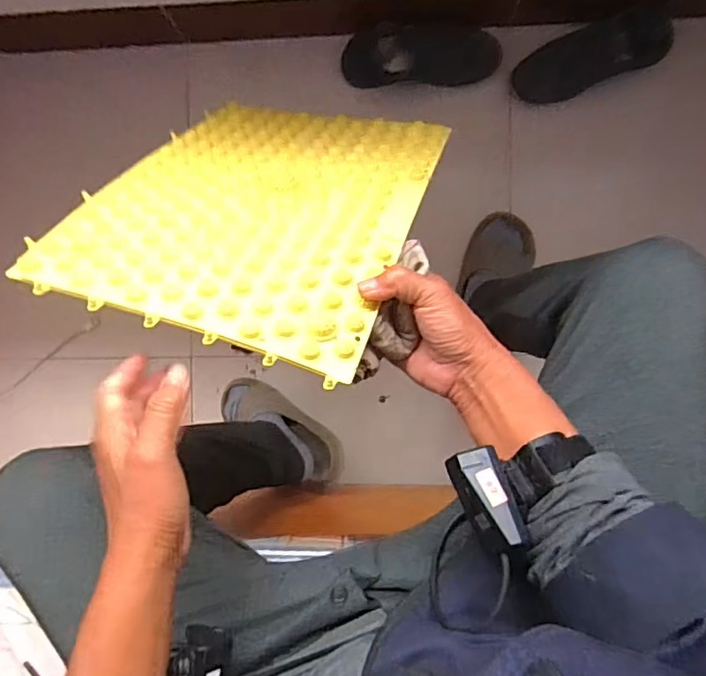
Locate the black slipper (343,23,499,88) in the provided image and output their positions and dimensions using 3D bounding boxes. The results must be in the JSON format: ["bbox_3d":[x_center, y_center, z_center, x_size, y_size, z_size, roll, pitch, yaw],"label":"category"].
[{"bbox_3d":[0.118,-0.499,1.007,0.278,0.065,0.095,-2,91,4],"label":"black slipper"}]

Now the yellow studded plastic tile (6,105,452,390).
[{"bbox_3d":[-0.078,-0.132,0.534,0.273,0.022,0.367,15,48,9],"label":"yellow studded plastic tile"}]

